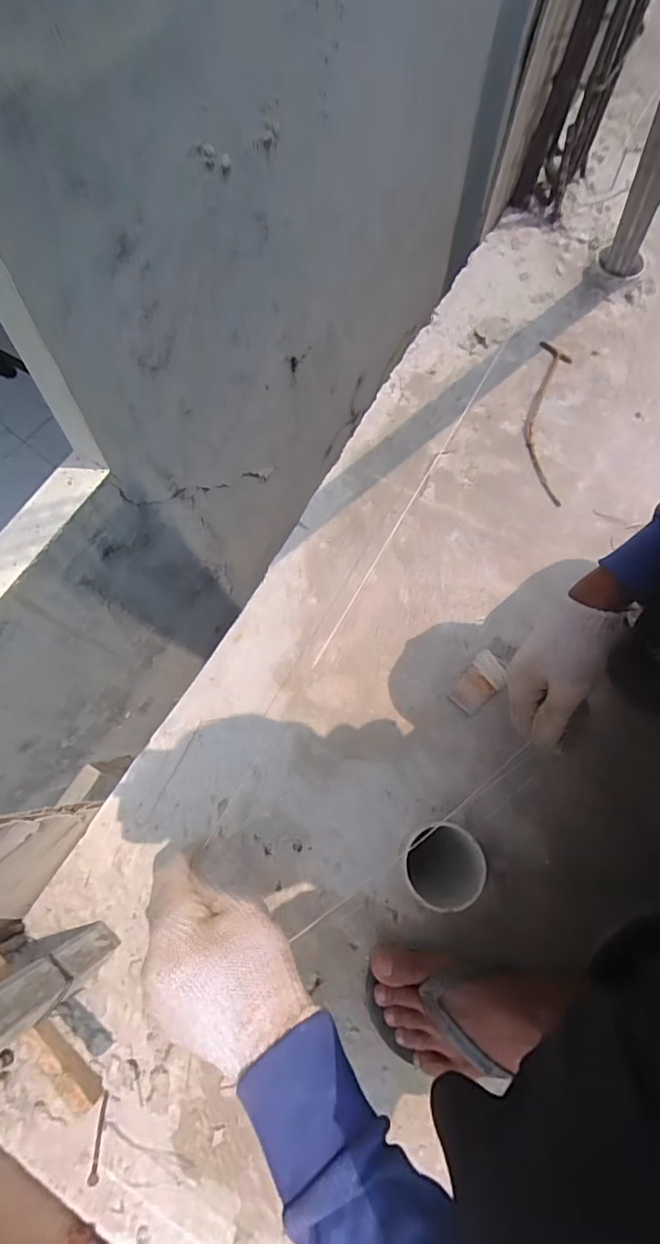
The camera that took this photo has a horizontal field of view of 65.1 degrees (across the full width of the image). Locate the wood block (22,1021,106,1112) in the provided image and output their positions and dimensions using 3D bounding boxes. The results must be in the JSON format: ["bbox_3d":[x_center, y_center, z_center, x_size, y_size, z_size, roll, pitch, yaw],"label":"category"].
[{"bbox_3d":[-0.224,0.372,0.435,0.080,0.020,0.016,43,78,12],"label":"wood block"}]

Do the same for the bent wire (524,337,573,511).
[{"bbox_3d":[0.310,-0.293,0.741,0.055,0.013,0.280,11,74,4],"label":"bent wire"}]

